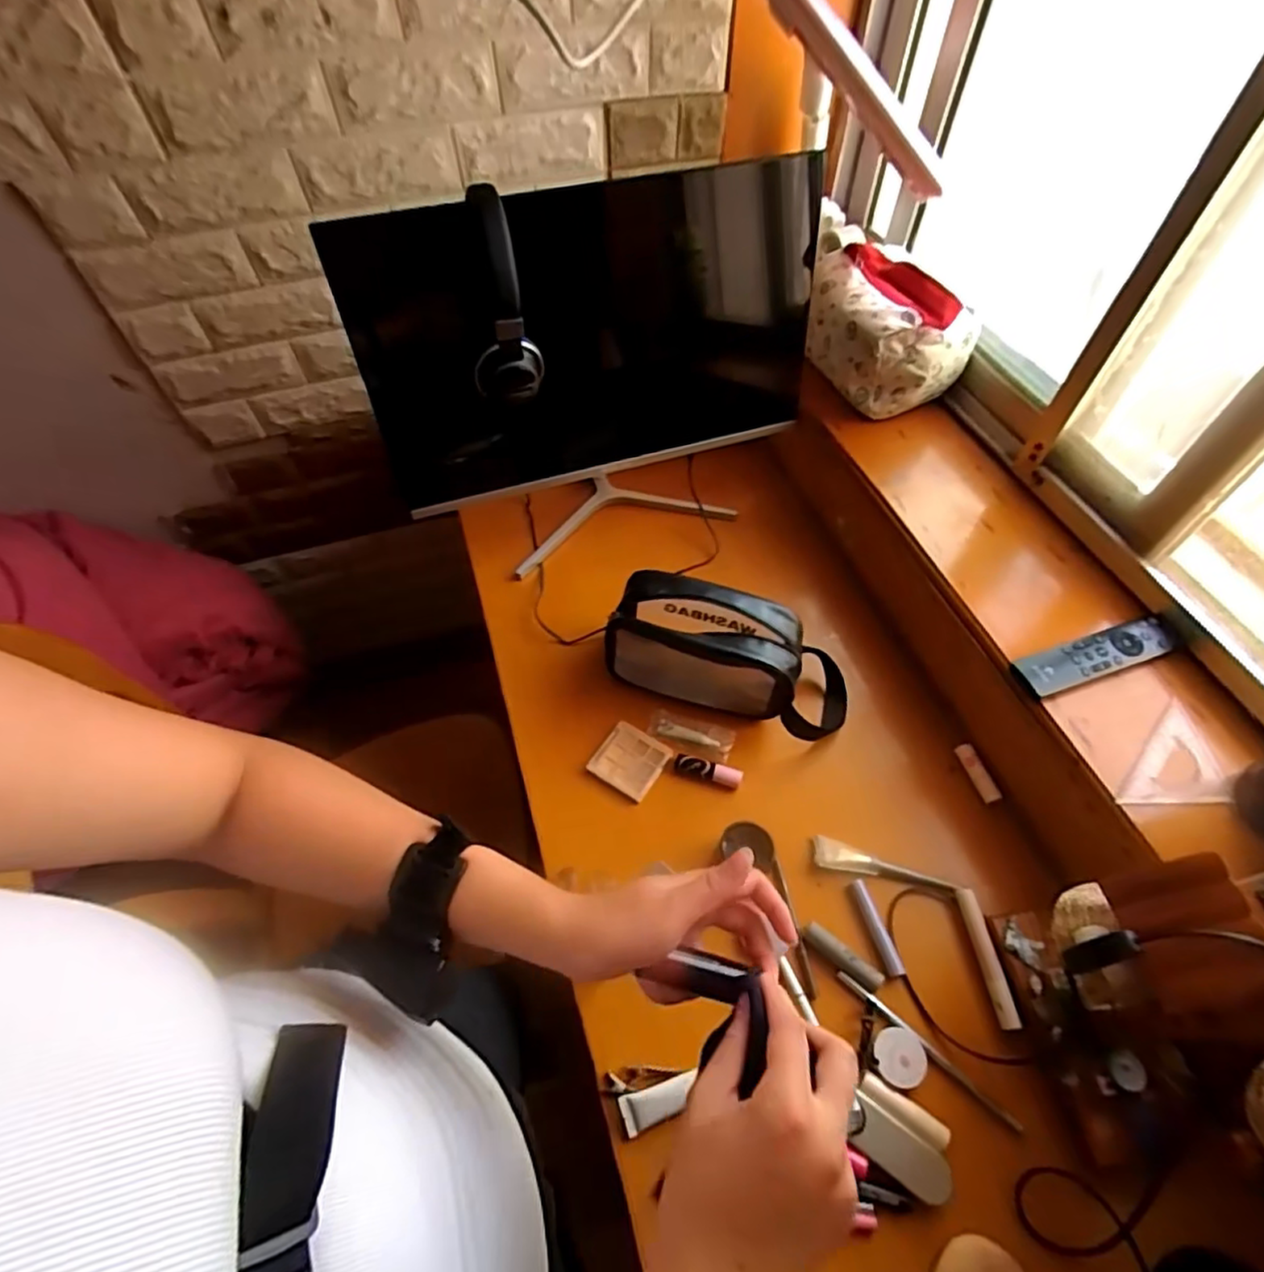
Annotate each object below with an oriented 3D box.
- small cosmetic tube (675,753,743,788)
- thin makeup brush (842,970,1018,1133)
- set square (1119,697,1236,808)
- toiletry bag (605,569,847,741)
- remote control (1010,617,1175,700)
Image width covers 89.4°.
[{"bbox_3d":[0.084,0.145,0.698,0.073,0.014,0.022,13,57,11],"label":"small cosmetic tube"},{"bbox_3d":[0.255,0.354,0.551,0.167,0.014,0.012,35,63,22],"label":"thin makeup brush"},{"bbox_3d":[0.495,0.123,0.573,0.134,0.004,0.070,-38,64,-25],"label":"set square"},{"bbox_3d":[0.112,0.017,0.725,0.274,0.119,0.106,17,58,13],"label":"toiletry bag"},{"bbox_3d":[0.457,0.019,0.629,0.155,0.018,0.044,-16,57,-9],"label":"remote control"}]

